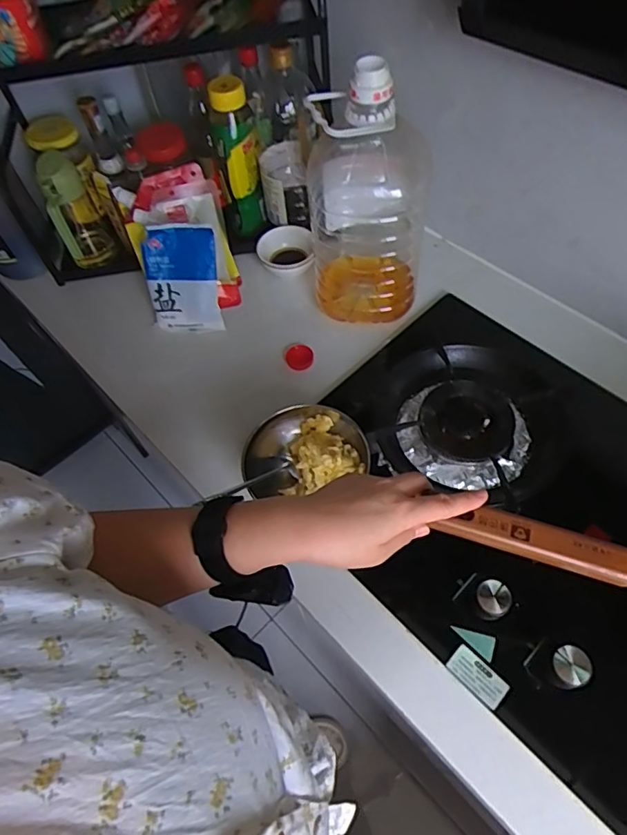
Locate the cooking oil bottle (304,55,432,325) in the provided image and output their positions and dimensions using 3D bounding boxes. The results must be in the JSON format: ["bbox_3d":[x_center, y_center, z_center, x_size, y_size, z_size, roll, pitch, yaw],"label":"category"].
[{"bbox_3d":[0.070,-0.290,0.708,0.146,0.341,0.138,-6,58,1],"label":"cooking oil bottle"}]

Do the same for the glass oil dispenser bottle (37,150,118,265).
[{"bbox_3d":[-0.414,-0.350,0.908,0.078,0.180,0.100,-28,61,-12],"label":"glass oil dispenser bottle"}]

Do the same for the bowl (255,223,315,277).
[{"bbox_3d":[-0.047,-0.286,0.885,0.100,0.042,0.092,-2,58,3],"label":"bowl"}]

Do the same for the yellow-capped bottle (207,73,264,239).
[{"bbox_3d":[-0.123,-0.423,0.868,0.072,0.235,0.070,-14,59,-5],"label":"yellow-capped bottle"}]

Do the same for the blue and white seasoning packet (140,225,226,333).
[{"bbox_3d":[-0.207,-0.216,0.821,0.117,0.161,0.020,3,22,12],"label":"blue and white seasoning packet"}]

